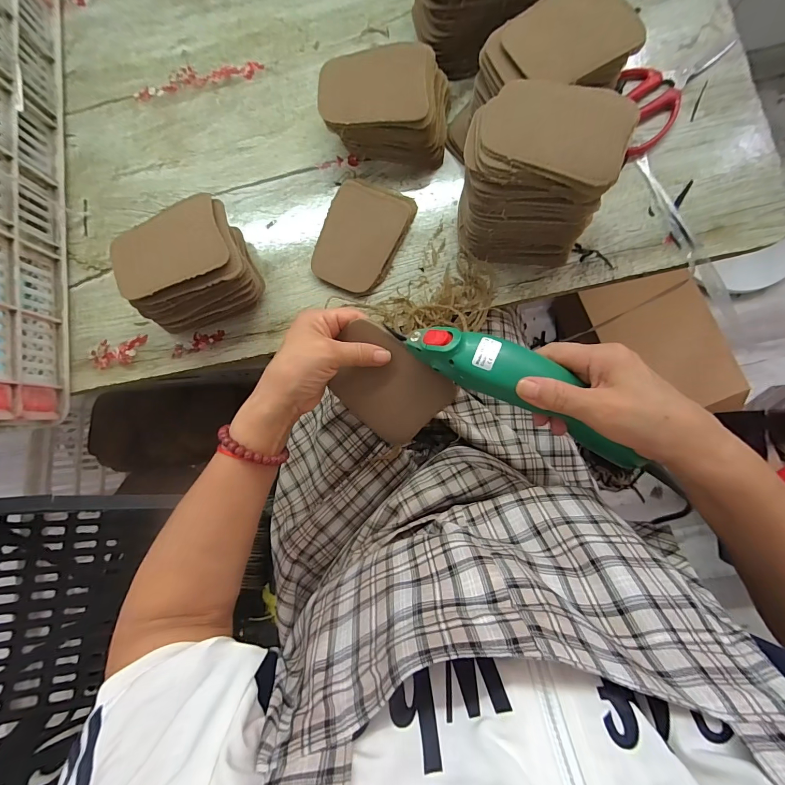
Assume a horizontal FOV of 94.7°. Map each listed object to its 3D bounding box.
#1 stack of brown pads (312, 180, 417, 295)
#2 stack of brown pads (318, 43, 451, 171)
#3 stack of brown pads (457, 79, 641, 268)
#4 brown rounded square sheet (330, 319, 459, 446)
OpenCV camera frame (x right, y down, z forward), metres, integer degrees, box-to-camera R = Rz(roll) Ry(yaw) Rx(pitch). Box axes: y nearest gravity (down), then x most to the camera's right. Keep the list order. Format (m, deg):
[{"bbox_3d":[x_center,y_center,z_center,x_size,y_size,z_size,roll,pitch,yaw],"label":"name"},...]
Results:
[{"bbox_3d":[-0.035,-0.182,0.419,0.089,0.022,0.126,22,86,6],"label":"stack of brown pads"},{"bbox_3d":[-0.006,-0.322,0.409,0.140,0.066,0.096,11,85,5],"label":"stack of brown pads"},{"bbox_3d":[0.135,-0.210,0.358,0.132,0.122,0.113,9,84,5],"label":"stack of brown pads"},{"bbox_3d":[-0.008,-0.007,0.334,0.109,0.004,0.084,38,111,-5],"label":"brown rounded square sheet"}]

